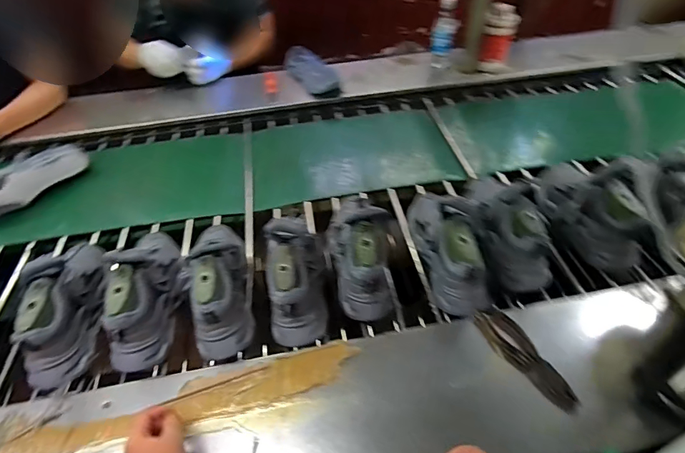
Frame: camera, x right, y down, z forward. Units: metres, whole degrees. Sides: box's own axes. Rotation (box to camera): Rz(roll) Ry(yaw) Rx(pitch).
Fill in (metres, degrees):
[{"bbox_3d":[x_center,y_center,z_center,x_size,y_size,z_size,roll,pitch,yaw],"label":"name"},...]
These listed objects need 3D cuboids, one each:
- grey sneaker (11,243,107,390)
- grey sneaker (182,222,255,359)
[{"bbox_3d":[-0.504,0.120,0.733,0.096,0.124,0.284,-12,46,-8],"label":"grey sneaker"},{"bbox_3d":[-0.232,0.088,0.773,0.105,0.158,0.284,-12,47,-8],"label":"grey sneaker"}]

